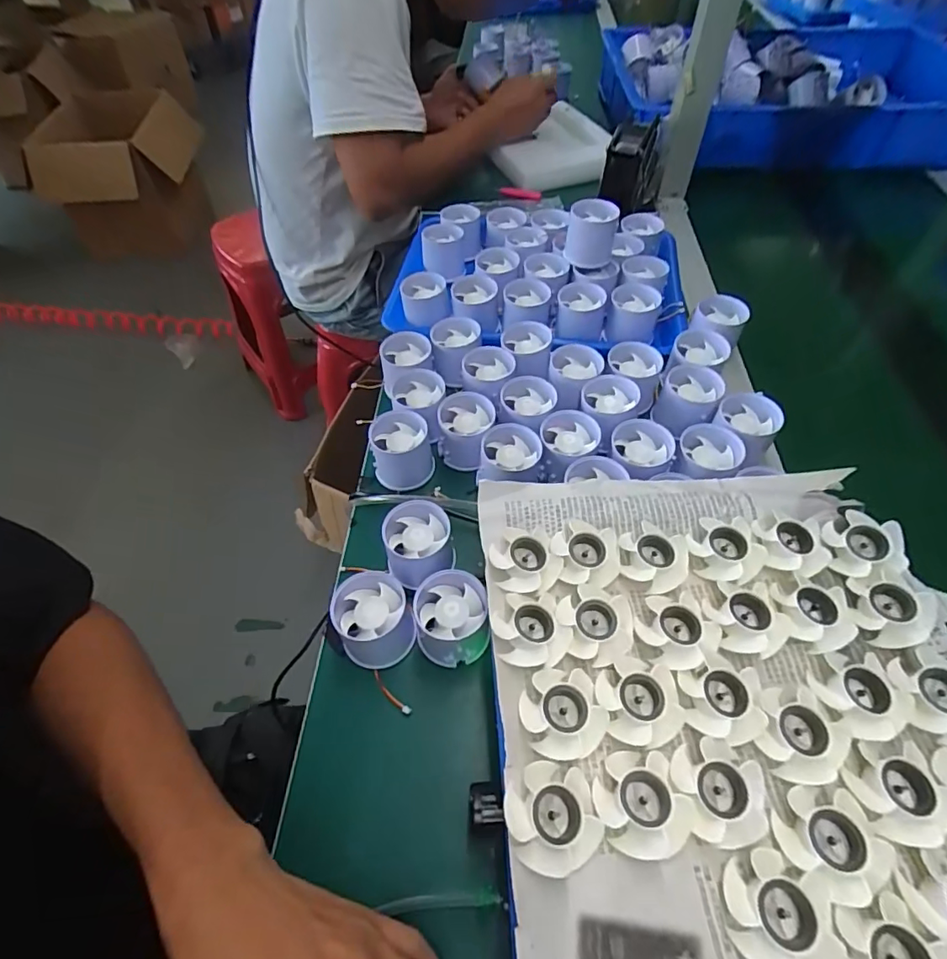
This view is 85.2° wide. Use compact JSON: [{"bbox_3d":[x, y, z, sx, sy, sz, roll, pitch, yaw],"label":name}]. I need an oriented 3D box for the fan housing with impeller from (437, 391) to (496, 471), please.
[{"bbox_3d":[-0.007,-0.045,0.478,0.048,0.047,0.052,-1,54,1],"label":"fan housing with impeller"}]

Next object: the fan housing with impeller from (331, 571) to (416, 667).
[{"bbox_3d":[-0.072,0.103,0.376,0.053,0.045,0.053,-1,54,1],"label":"fan housing with impeller"}]

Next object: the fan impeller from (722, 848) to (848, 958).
[{"bbox_3d":[0.130,0.184,0.219,0.042,0.018,0.042,1,54,3],"label":"fan impeller"}]

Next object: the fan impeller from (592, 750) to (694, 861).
[{"bbox_3d":[0.079,0.153,0.244,0.040,0.017,0.042,-1,54,1],"label":"fan impeller"}]

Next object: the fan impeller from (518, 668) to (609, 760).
[{"bbox_3d":[0.046,0.121,0.269,0.040,0.013,0.043,-1,54,1],"label":"fan impeller"}]

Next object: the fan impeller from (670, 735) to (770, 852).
[{"bbox_3d":[0.116,0.149,0.246,0.041,0.017,0.041,9,55,8],"label":"fan impeller"}]

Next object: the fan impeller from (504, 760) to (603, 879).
[{"bbox_3d":[0.036,0.157,0.240,0.041,0.017,0.043,-1,54,1],"label":"fan impeller"}]

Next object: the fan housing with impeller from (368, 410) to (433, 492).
[{"bbox_3d":[-0.065,-0.025,0.471,0.052,0.054,0.049,-11,54,-6],"label":"fan housing with impeller"}]

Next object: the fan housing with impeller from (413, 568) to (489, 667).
[{"bbox_3d":[-0.016,0.101,0.373,0.052,0.048,0.051,-1,54,1],"label":"fan housing with impeller"}]

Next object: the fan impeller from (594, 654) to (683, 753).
[{"bbox_3d":[0.087,0.116,0.271,0.038,0.014,0.044,-12,54,-7],"label":"fan impeller"}]

